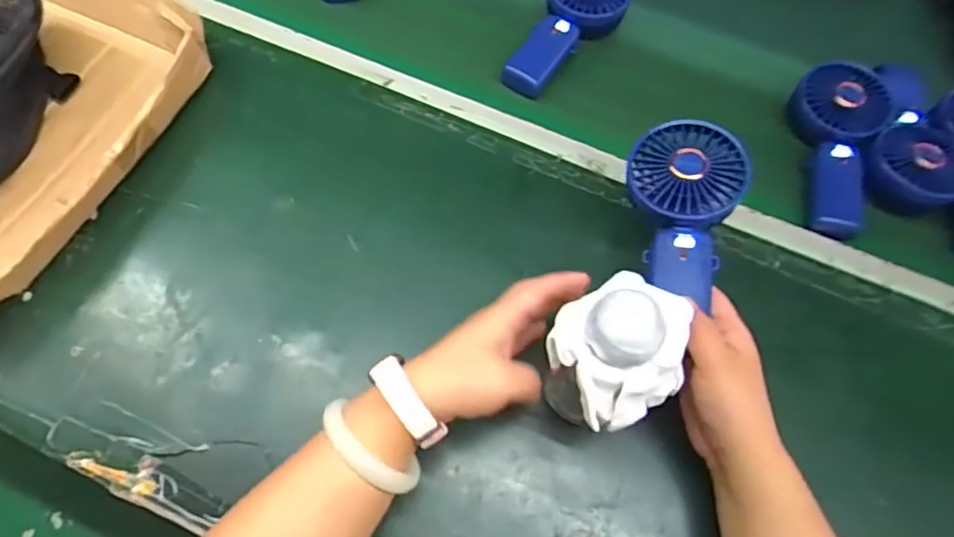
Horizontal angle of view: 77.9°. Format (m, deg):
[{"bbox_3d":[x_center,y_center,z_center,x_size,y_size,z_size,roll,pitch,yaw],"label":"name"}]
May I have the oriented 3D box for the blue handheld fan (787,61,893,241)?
[{"bbox_3d":[0.325,-0.113,0.543,0.078,0.034,0.175,22,69,7],"label":"blue handheld fan"}]

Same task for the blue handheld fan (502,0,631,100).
[{"bbox_3d":[0.097,-0.246,0.601,0.082,0.043,0.166,25,69,8],"label":"blue handheld fan"}]

